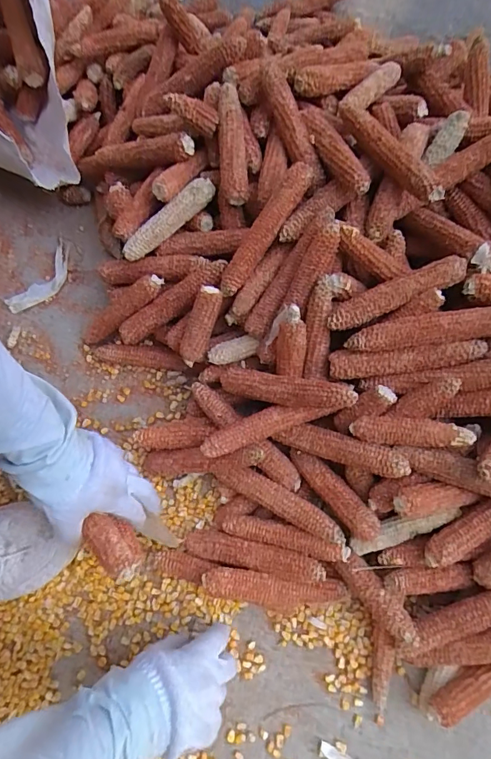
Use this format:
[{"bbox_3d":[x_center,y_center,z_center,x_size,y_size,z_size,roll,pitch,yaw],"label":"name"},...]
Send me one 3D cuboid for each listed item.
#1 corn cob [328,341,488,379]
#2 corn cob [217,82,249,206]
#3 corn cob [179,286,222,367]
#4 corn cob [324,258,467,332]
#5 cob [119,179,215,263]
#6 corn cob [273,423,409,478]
[{"bbox_3d":[0.174,-0.022,0.480,0.160,0.024,0.027,-6,73,13],"label":"corn cob"},{"bbox_3d":[-0.017,-0.299,0.546,0.033,0.029,0.153,-3,73,-2],"label":"corn cob"},{"bbox_3d":[-0.055,-0.064,0.539,0.032,0.023,0.099,25,116,7],"label":"corn cob"},{"bbox_3d":[0.167,-0.097,0.484,0.160,0.023,0.032,-22,75,-7],"label":"corn cob"},{"bbox_3d":[-0.099,-0.204,0.565,0.142,0.026,0.027,-38,77,6],"label":"cob"},{"bbox_3d":[0.101,0.074,0.485,0.155,0.026,0.032,11,70,36],"label":"corn cob"}]

